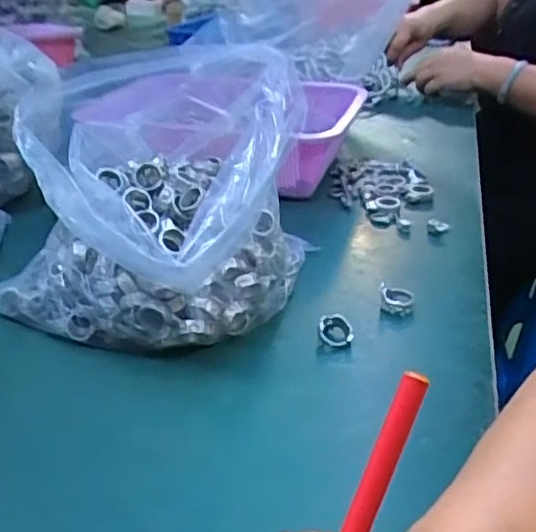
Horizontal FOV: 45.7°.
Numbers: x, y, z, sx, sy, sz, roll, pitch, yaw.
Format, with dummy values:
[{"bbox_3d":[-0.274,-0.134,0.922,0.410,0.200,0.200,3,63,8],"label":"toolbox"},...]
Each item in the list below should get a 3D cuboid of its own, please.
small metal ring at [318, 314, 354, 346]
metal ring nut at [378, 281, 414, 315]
[{"bbox_3d":[0.049,0.047,0.460,0.024,0.014,0.024,2,29,3],"label":"small metal ring"},{"bbox_3d":[0.100,0.026,0.498,0.027,0.014,0.027,8,30,13],"label":"metal ring nut"}]

